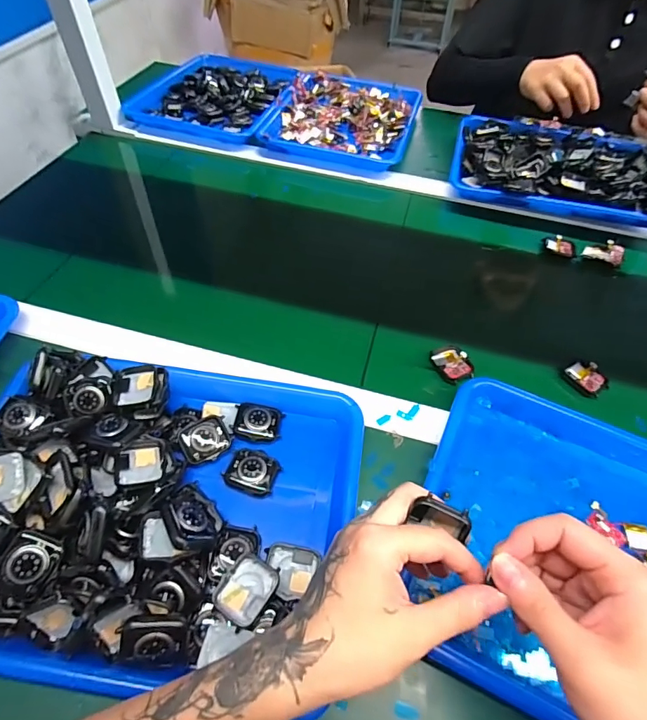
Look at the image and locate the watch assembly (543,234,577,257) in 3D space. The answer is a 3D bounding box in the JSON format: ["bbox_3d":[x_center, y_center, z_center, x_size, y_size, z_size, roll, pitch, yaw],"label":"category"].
[{"bbox_3d":[0.347,-0.167,0.625,0.047,0.015,0.028,27,58,14],"label":"watch assembly"}]

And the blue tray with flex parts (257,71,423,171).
[{"bbox_3d":[0.042,-0.456,0.803,0.251,0.041,0.293,15,56,6],"label":"blue tray with flex parts"}]

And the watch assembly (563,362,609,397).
[{"bbox_3d":[0.298,0.019,0.481,0.040,0.009,0.042,-27,61,-21],"label":"watch assembly"}]

